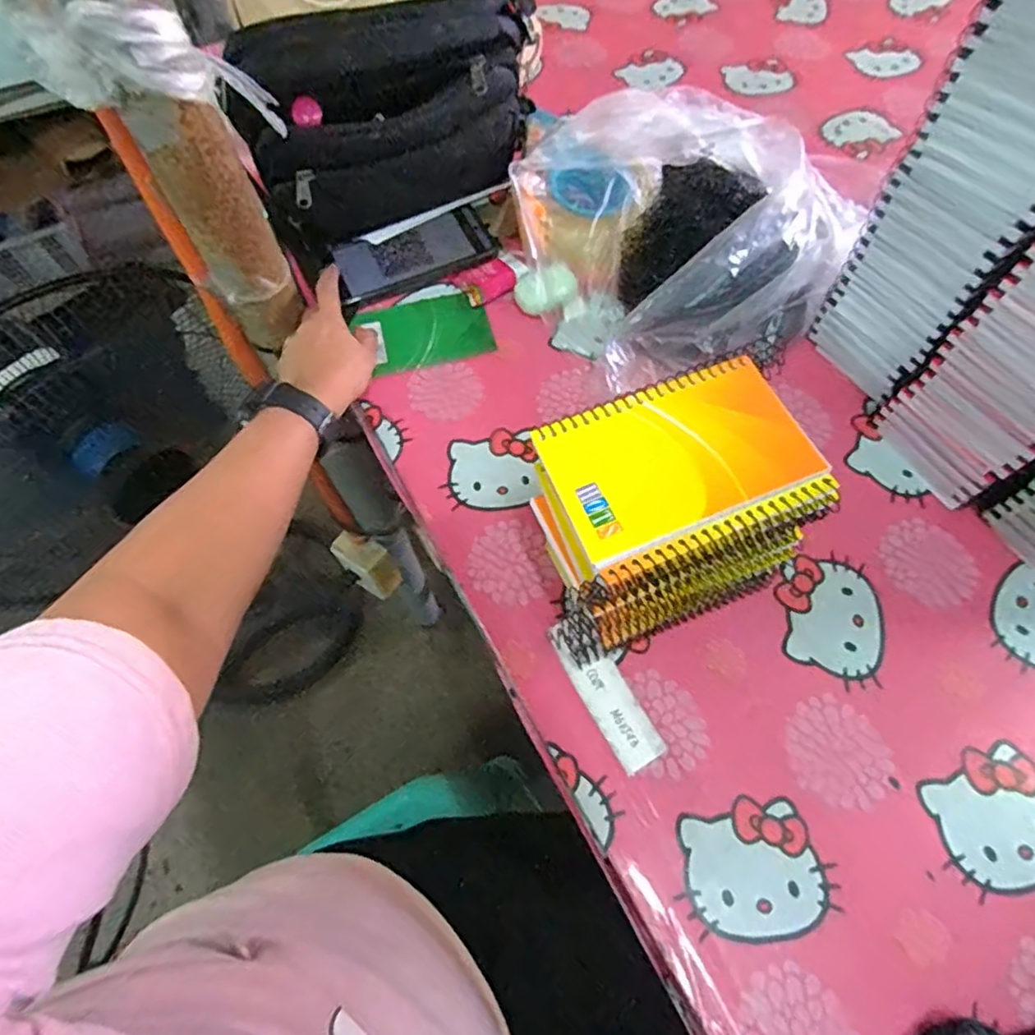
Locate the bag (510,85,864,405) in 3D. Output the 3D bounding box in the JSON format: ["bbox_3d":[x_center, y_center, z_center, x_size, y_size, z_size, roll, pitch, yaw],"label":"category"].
[{"bbox_3d":[0.151,-0.249,0.538,0.290,0.103,0.247,-32,66,-13],"label":"bag"}]

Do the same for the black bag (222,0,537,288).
[{"bbox_3d":[-0.100,-0.355,0.537,0.267,0.144,0.104,-40,68,-16],"label":"black bag"}]

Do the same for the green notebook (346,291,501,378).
[{"bbox_3d":[-0.084,-0.172,0.568,0.110,0.008,0.079,-17,64,-6],"label":"green notebook"}]

